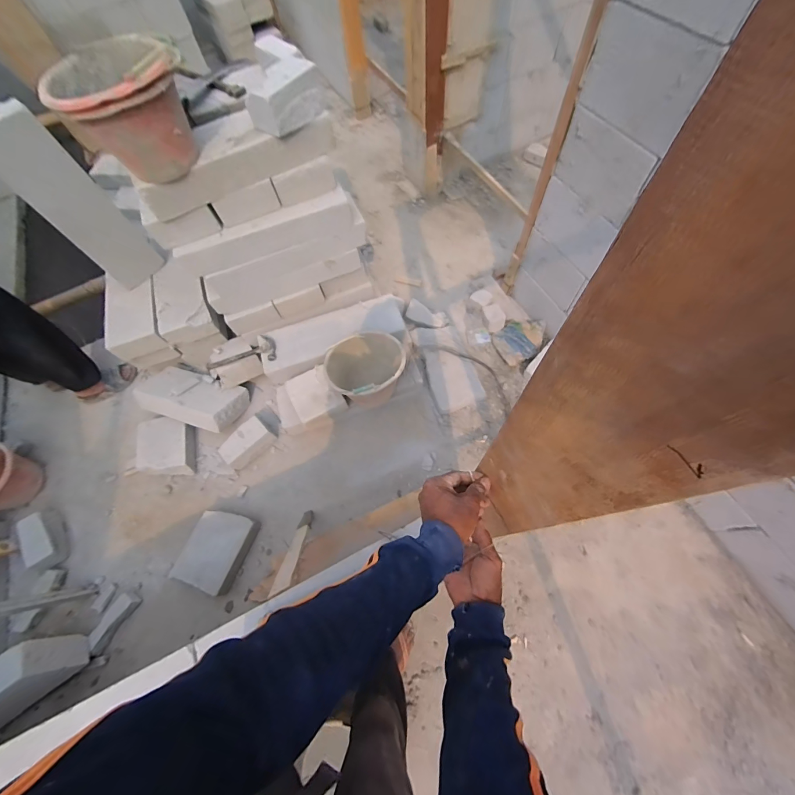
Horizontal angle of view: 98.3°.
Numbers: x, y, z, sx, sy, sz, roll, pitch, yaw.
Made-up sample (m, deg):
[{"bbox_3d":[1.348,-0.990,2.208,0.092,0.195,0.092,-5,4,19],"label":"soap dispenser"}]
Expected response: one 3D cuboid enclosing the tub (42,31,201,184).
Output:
[{"bbox_3d":[-0.675,-0.732,0.888,0.257,0.213,0.275,-2,66,4],"label":"tub"}]

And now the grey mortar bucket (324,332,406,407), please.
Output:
[{"bbox_3d":[-0.120,-0.087,1.357,0.304,0.212,0.248,-12,66,-1],"label":"grey mortar bucket"}]

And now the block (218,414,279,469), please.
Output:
[{"bbox_3d":[-0.628,0.193,1.430,0.120,0.101,0.207,41,75,20],"label":"block"}]

